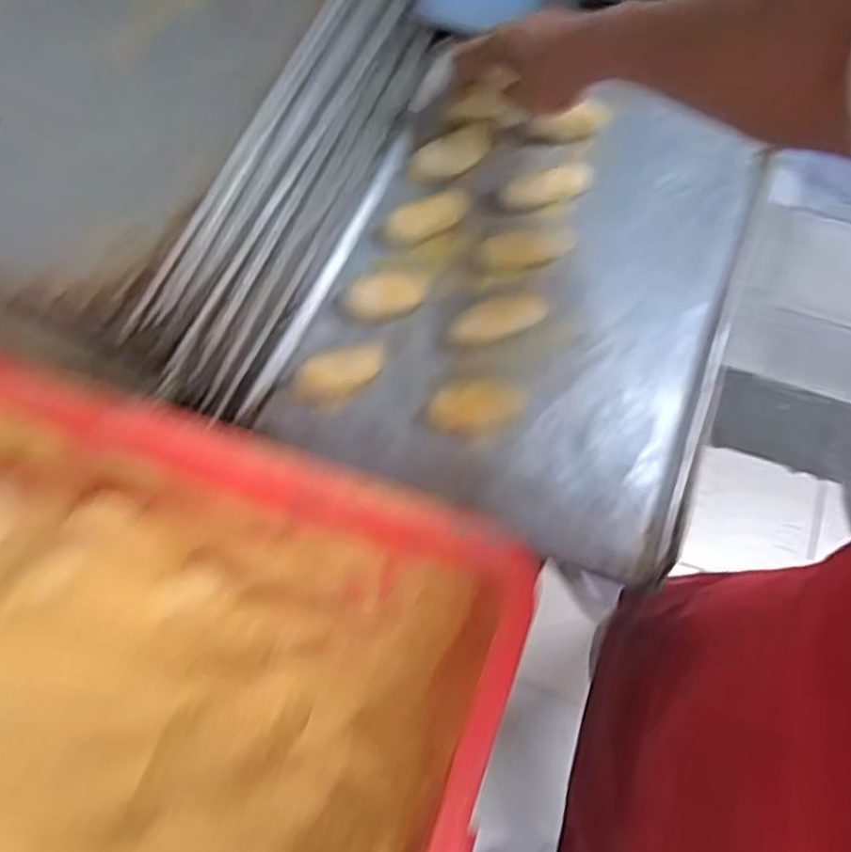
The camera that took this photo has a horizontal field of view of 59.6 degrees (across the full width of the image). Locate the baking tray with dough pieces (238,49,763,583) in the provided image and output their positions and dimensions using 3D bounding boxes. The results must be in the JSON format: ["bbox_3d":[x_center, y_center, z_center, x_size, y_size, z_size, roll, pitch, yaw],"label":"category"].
[{"bbox_3d":[0.086,-0.119,0.611,0.318,0.028,0.411,21,68,9],"label":"baking tray with dough pieces"}]

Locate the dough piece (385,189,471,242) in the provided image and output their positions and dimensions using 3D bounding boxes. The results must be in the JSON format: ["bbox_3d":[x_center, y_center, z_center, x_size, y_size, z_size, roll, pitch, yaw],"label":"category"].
[{"bbox_3d":[0.004,-0.175,0.621,0.072,0.021,0.026,-20,67,-9],"label":"dough piece"}]

